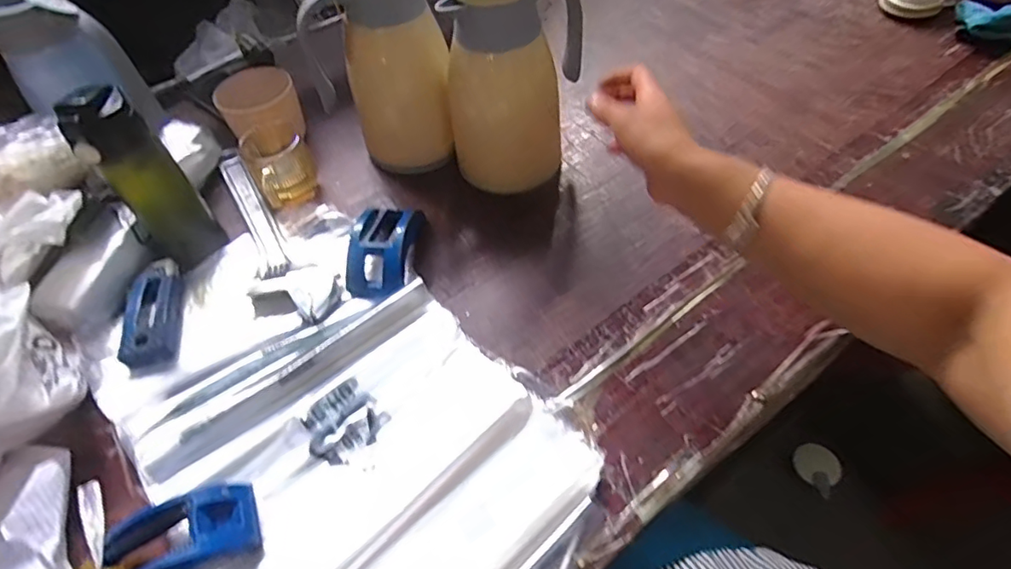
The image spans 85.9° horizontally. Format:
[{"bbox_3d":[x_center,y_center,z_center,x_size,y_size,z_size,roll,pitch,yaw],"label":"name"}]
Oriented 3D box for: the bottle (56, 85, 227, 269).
[{"bbox_3d":[-0.391,-0.111,0.596,0.052,0.208,0.073,33,63,26],"label":"bottle"}]

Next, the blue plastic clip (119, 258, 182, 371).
[{"bbox_3d":[-0.394,0.029,0.606,0.053,0.017,0.138,-17,54,-8],"label":"blue plastic clip"}]

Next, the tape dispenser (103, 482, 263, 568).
[{"bbox_3d":[-0.269,0.212,0.446,0.119,0.048,0.071,-25,56,-13],"label":"tape dispenser"}]

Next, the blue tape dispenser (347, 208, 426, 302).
[{"bbox_3d":[-0.136,-0.042,0.622,0.079,0.044,0.123,-3,53,3],"label":"blue tape dispenser"}]

